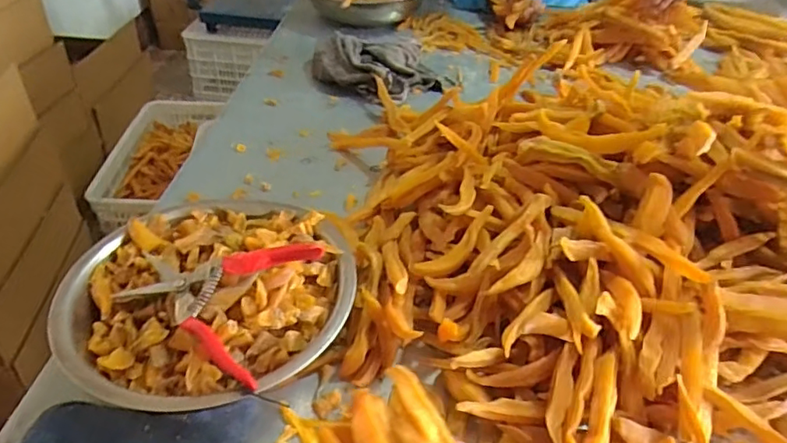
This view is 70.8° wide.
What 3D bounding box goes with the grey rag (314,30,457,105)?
[{"bbox_3d":[-0.020,-0.261,0.946,0.235,0.049,0.164,-1,42,-5],"label":"grey rag"}]

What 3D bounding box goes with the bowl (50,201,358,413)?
[{"bbox_3d":[-0.168,0.062,0.515,0.253,0.084,0.243,2,42,-2],"label":"bowl"}]

